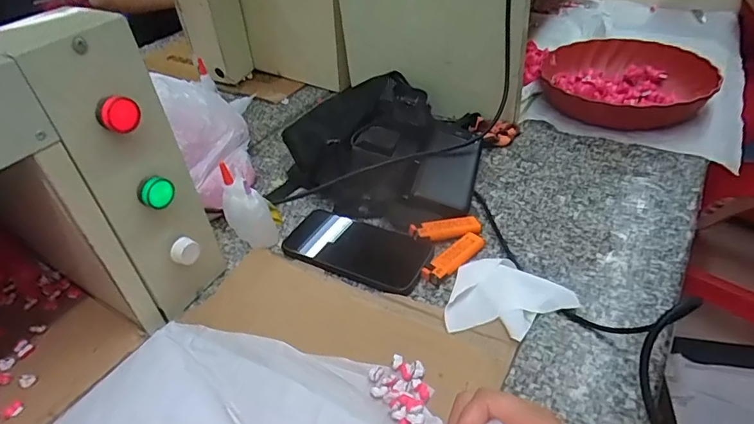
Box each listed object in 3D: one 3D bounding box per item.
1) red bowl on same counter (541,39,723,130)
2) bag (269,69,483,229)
[{"bbox_3d":[0.388,-0.200,0.751,0.238,0.053,0.236,-2,40,2],"label":"red bowl on same counter"},{"bbox_3d":[0.013,-0.098,0.657,0.261,0.069,0.255,12,42,18],"label":"bag"}]

